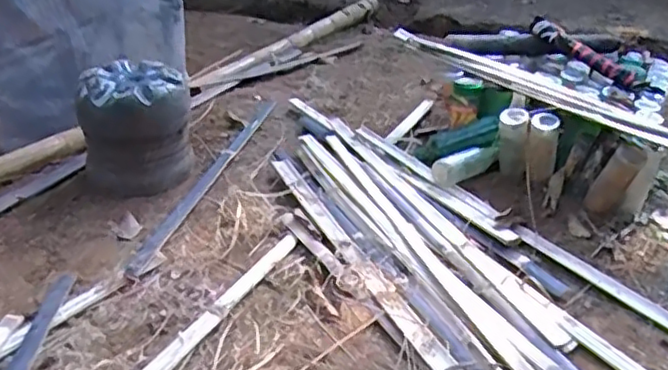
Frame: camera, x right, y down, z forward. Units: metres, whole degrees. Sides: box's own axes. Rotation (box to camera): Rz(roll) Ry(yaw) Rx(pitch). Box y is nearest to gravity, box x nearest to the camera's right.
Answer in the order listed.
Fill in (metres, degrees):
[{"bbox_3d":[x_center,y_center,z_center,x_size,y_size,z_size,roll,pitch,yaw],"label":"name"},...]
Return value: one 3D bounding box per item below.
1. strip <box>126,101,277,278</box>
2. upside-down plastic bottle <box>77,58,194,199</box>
[{"bbox_3d":[-0.283,-0.036,1.566,0.041,0.018,0.852,8,29,10],"label":"strip"},{"bbox_3d":[-0.447,-0.126,1.475,0.235,0.246,0.187,-8,30,-18],"label":"upside-down plastic bottle"}]

